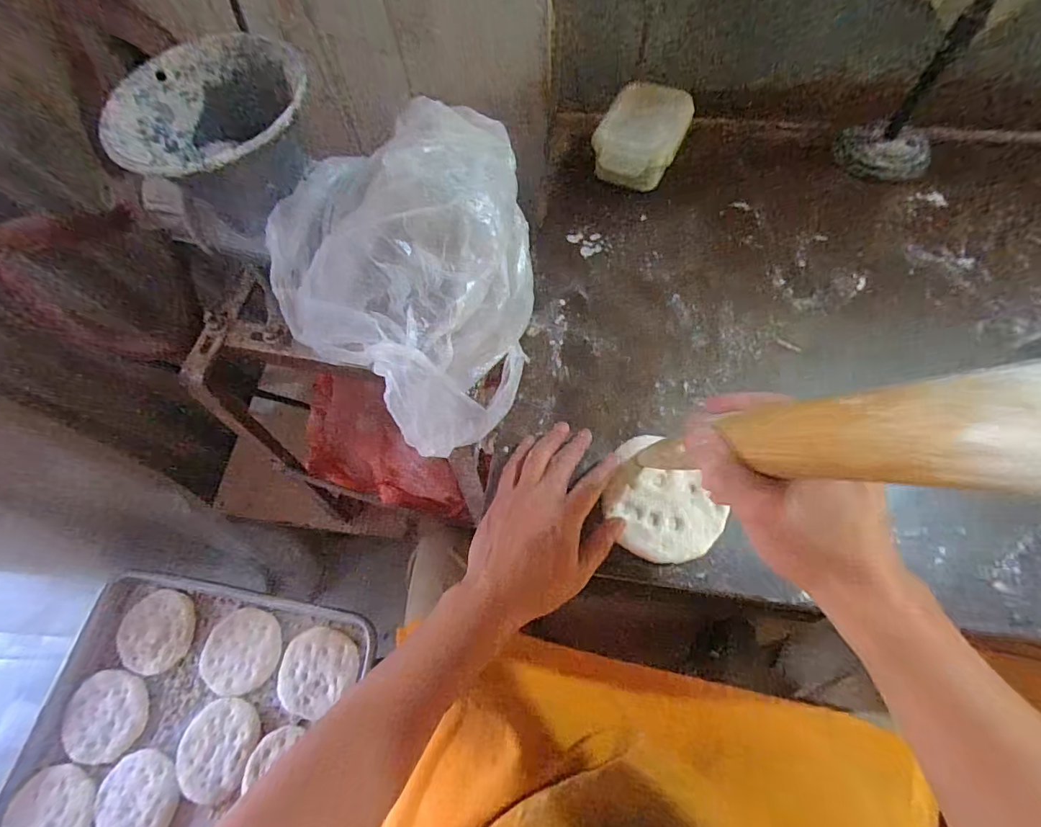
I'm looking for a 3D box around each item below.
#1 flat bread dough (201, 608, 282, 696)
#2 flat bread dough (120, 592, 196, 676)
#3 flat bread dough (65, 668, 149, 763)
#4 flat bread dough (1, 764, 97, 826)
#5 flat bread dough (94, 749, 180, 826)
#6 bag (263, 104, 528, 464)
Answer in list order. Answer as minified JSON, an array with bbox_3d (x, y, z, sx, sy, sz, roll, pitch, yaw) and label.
[{"bbox_3d":[-0.373,0.315,0.629,0.106,0.016,0.099,-1,67,3],"label":"flat bread dough"},{"bbox_3d":[-0.497,0.297,0.647,0.097,0.010,0.103,-1,77,5],"label":"flat bread dough"},{"bbox_3d":[-0.542,0.393,0.622,0.104,0.009,0.097,-1,67,3],"label":"flat bread dough"},{"bbox_3d":[-0.575,0.494,0.579,0.098,0.009,0.107,-1,67,3],"label":"flat bread dough"},{"bbox_3d":[-0.469,0.470,0.577,0.117,0.011,0.096,11,66,21],"label":"flat bread dough"},{"bbox_3d":[-0.062,-0.095,0.339,0.186,0.136,0.186,40,75,18],"label":"bag"}]

